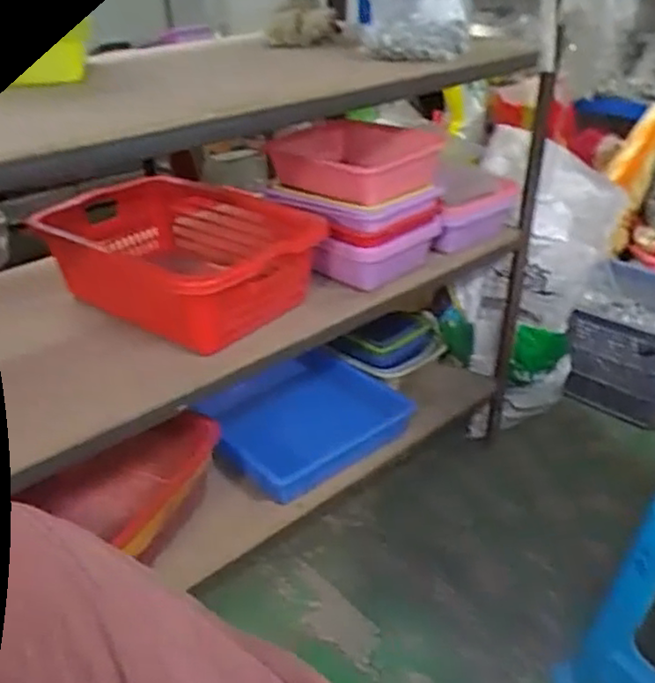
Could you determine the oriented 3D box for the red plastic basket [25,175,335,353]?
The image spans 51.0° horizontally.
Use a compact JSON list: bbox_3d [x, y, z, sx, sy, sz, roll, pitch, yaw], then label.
[{"bbox_3d":[-0.263,-0.138,1.179,0.468,0.152,0.317,15,35,26],"label":"red plastic basket"}]

